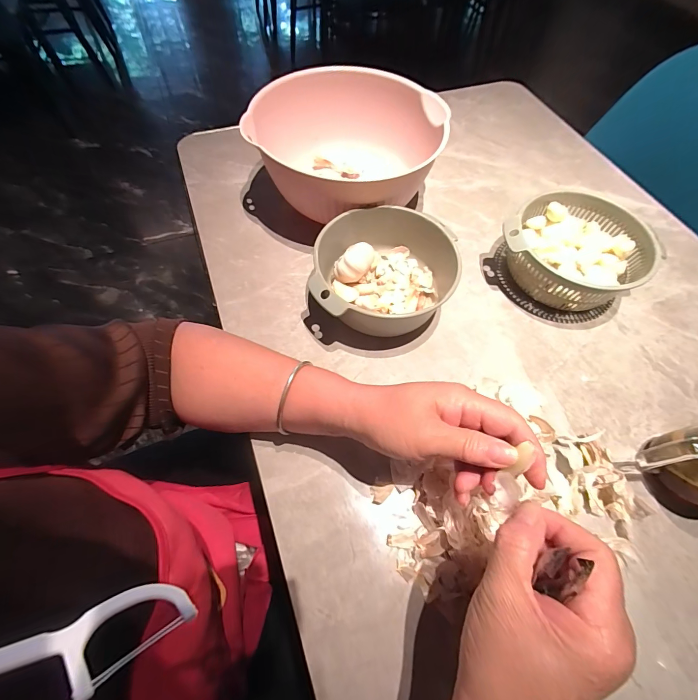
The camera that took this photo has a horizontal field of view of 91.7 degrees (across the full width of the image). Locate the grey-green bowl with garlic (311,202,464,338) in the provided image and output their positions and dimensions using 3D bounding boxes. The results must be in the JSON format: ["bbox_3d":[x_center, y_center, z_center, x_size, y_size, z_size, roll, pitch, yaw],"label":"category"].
[{"bbox_3d":[0.041,-0.092,0.412,0.155,0.071,0.158,1,62,-1],"label":"grey-green bowl with garlic"}]

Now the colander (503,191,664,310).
[{"bbox_3d":[0.286,-0.124,0.438,0.157,0.070,0.156,39,68,18],"label":"colander"}]

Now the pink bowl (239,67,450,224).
[{"bbox_3d":[-0.004,-0.276,0.485,0.245,0.113,0.249,1,62,-1],"label":"pink bowl"}]

